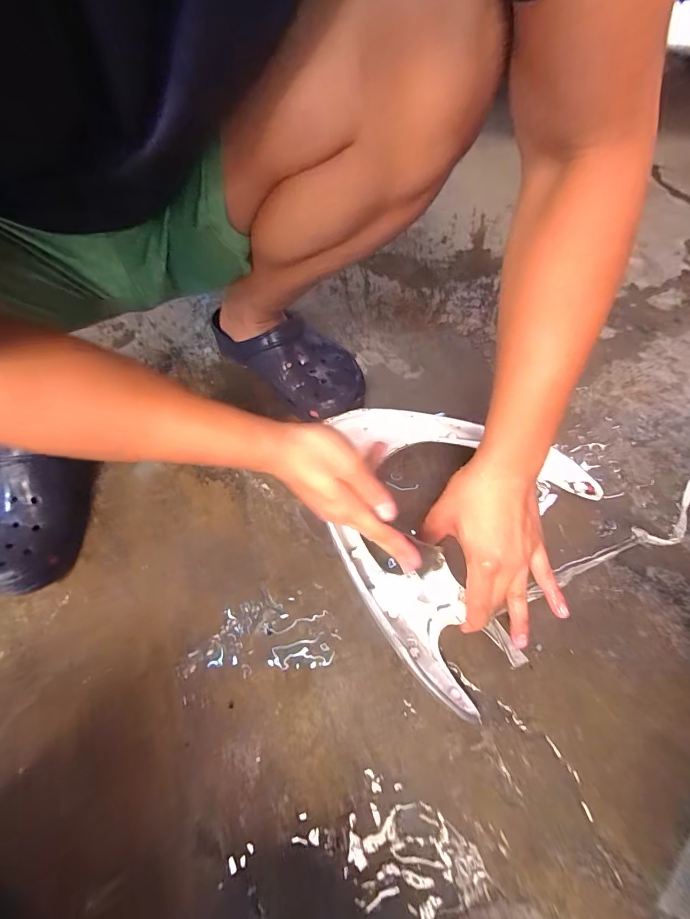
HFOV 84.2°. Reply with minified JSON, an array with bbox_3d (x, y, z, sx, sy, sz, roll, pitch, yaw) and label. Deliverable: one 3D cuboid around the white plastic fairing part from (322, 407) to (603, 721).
[{"bbox_3d":[0.095,0.047,0.448,0.298,0.052,0.312,34,67,19],"label":"white plastic fairing part"}]

